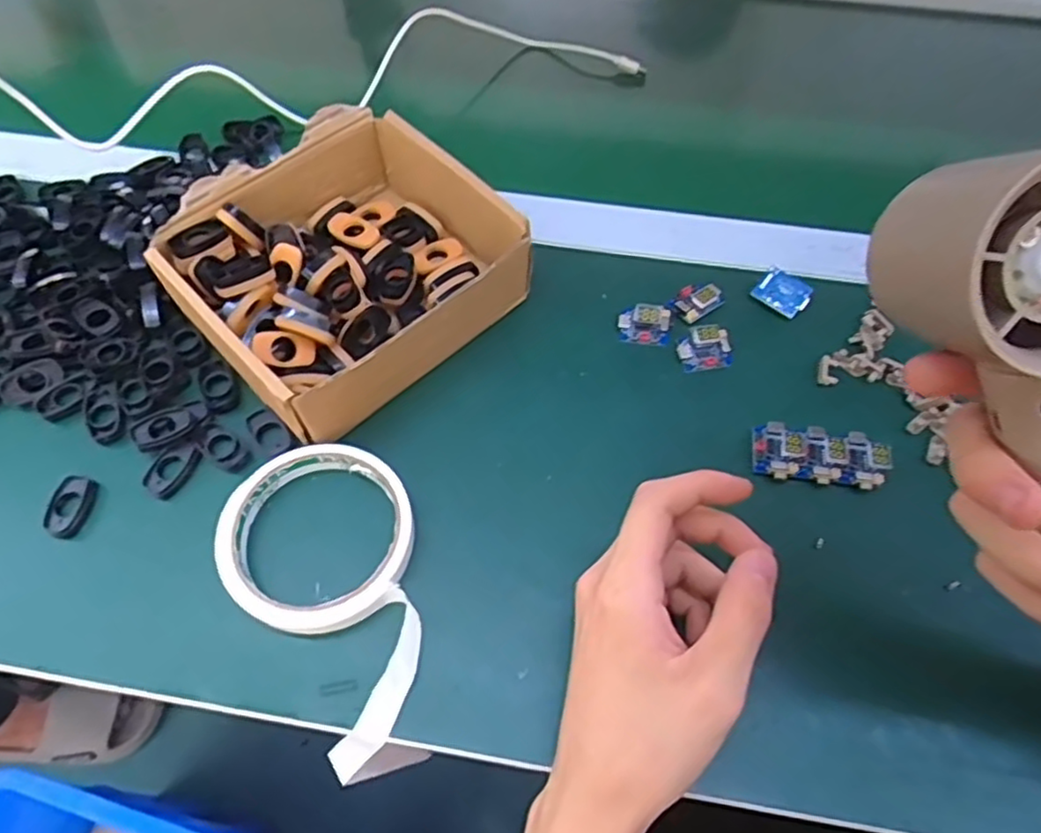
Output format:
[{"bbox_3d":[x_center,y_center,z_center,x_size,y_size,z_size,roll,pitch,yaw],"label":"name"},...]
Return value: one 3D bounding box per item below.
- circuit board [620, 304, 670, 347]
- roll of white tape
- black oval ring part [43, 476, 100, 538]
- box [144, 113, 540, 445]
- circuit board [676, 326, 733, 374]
[{"bbox_3d":[0.075,-0.055,0.411,0.030,0.019,0.019,1,59,0],"label":"circuit board"},{"bbox_3d":[-0.080,0.083,0.329,0.091,0.021,0.155,-33,65,-19],"label":"roll of white tape"},{"bbox_3d":[-0.235,0.047,0.358,0.019,0.010,0.032,1,59,0],"label":"black oval ring part"},{"bbox_3d":[-0.094,-0.088,0.399,0.186,0.056,0.165,-39,67,-21],"label":"box"},{"bbox_3d":[0.109,-0.040,0.406,0.030,0.019,0.020,-5,59,-4],"label":"circuit board"}]

